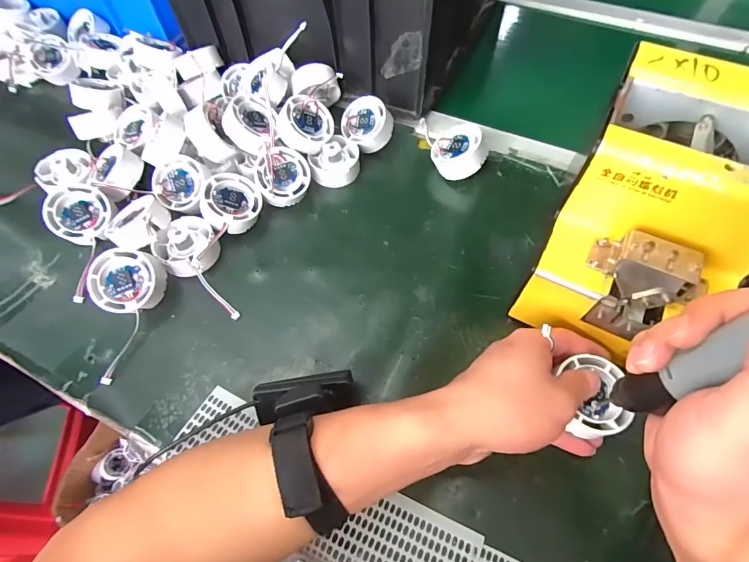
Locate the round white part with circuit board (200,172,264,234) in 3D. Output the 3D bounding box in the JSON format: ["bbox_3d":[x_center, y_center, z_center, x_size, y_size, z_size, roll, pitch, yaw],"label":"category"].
[{"bbox_3d":[-0.139,-0.077,0.387,0.053,0.019,0.056,8,71,-25],"label":"round white part with circuit board"}]

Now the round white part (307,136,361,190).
[{"bbox_3d":[-0.042,-0.130,0.426,0.053,0.030,0.049,0,60,1],"label":"round white part"}]

